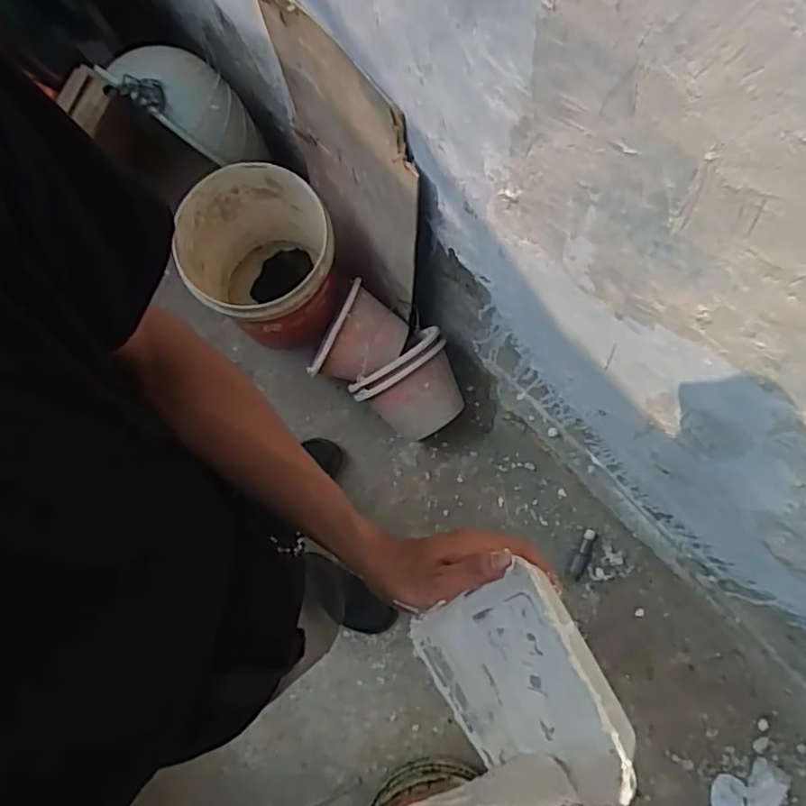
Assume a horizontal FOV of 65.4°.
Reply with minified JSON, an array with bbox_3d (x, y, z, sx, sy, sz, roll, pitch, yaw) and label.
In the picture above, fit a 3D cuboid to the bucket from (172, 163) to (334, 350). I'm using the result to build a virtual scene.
[{"bbox_3d":[-0.291,-0.307,1.454,0.304,0.439,0.288,0,79,0],"label":"bucket"}]

